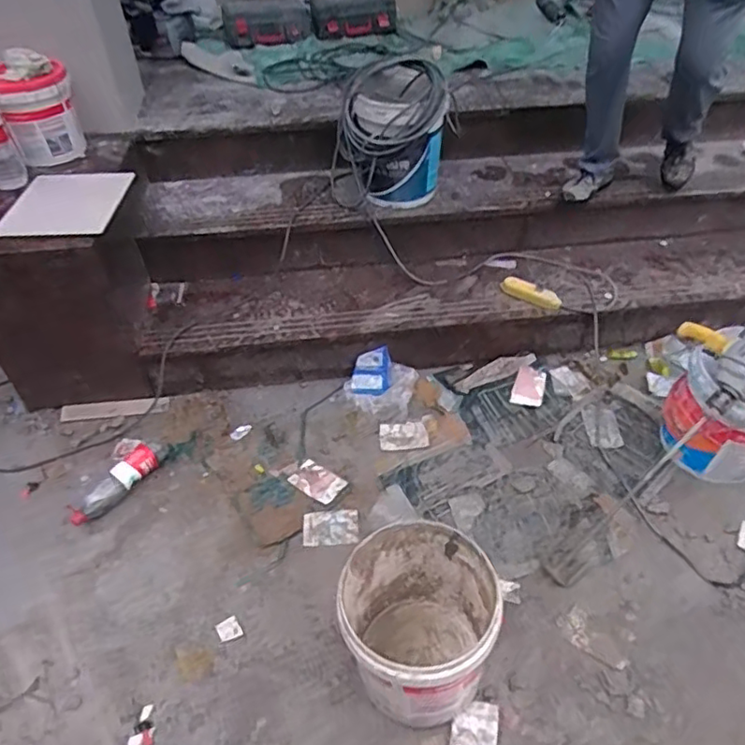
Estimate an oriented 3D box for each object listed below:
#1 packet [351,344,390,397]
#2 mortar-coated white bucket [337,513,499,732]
[{"bbox_3d":[-0.007,-0.002,1.956,0.131,0.146,0.031,-5,13,7],"label":"packet"},{"bbox_3d":[0.096,0.543,1.295,0.309,0.327,0.313,-1,45,1],"label":"mortar-coated white bucket"}]

